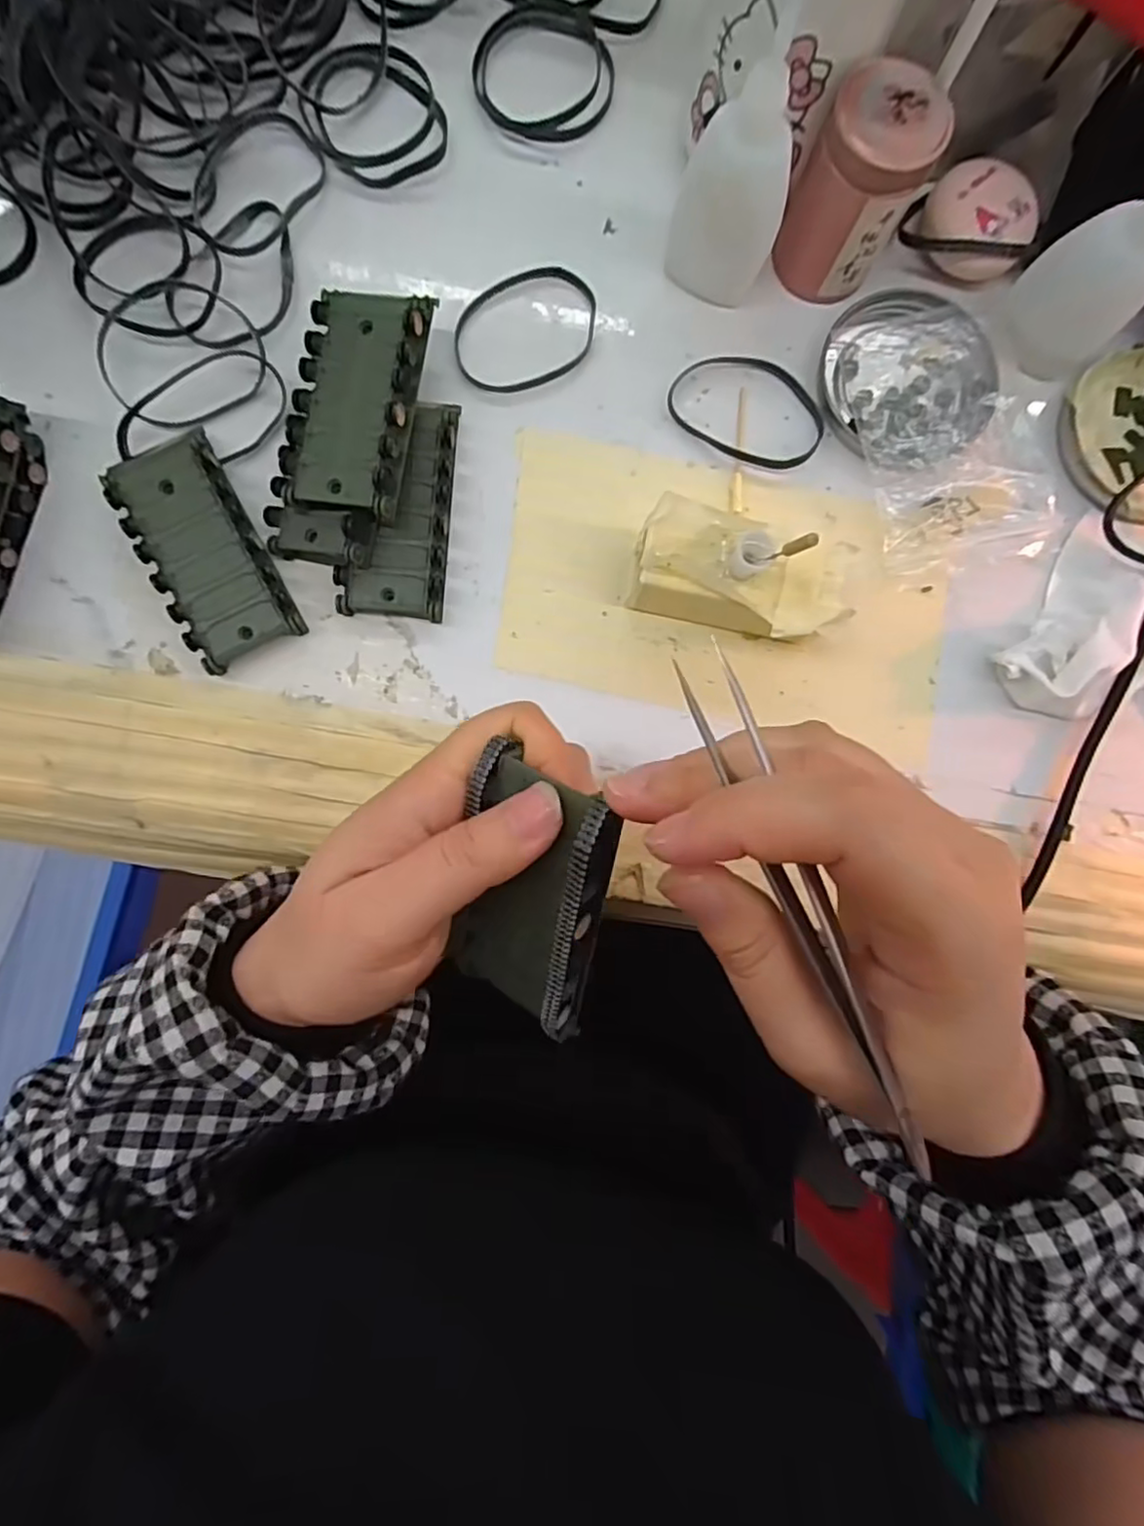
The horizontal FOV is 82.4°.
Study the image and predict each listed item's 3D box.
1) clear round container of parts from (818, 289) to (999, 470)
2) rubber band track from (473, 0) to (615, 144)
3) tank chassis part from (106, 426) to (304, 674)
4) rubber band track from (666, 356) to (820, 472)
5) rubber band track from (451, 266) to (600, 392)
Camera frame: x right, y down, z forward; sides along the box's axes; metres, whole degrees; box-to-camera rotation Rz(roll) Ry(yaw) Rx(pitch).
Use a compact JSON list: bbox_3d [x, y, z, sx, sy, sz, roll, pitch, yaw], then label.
[{"bbox_3d":[0.151,-0.173,0.291,0.076,0.014,0.081,0,87,-3],"label":"clear round container of parts"},{"bbox_3d":[-0.013,-0.318,0.300,0.065,0.009,0.060,0,84,-3],"label":"rubber band track"},{"bbox_3d":[-0.150,-0.087,0.268,0.044,0.018,0.089,-27,89,-4],"label":"tank chassis part"},{"bbox_3d":[0.080,-0.159,0.292,0.070,0.004,0.046,31,86,-1],"label":"rubber band track"},{"bbox_3d":[-0.021,-0.194,0.292,0.069,0.006,0.052,-34,89,-4],"label":"rubber band track"}]

